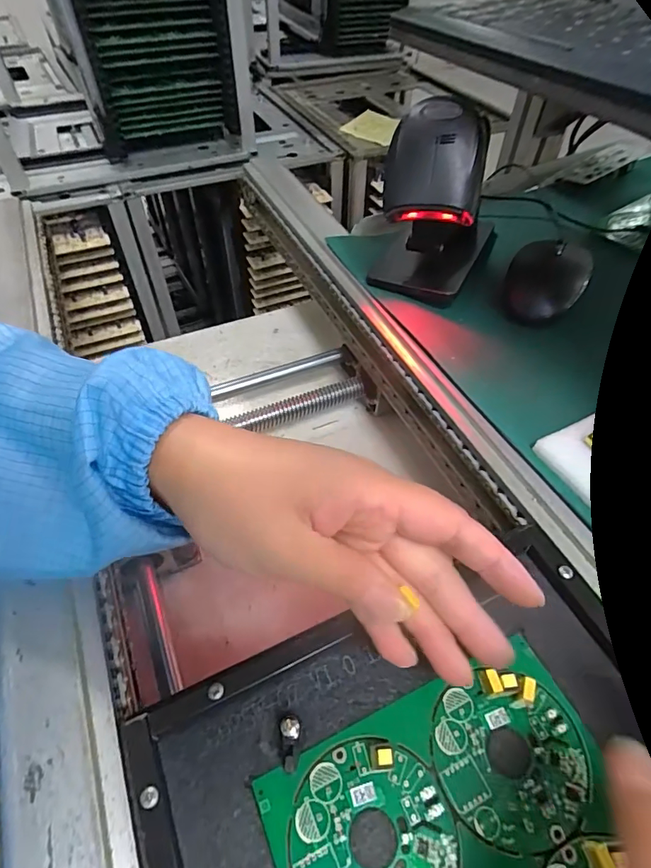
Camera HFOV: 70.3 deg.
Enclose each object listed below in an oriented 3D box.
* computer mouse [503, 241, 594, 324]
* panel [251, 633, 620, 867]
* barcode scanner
[{"bbox_3d":[0.185,-0.130,0.390,0.061,0.026,0.080,24,55,17],"label":"computer mouse"},{"bbox_3d":[0.064,0.175,0.177,0.142,0.015,0.141,-20,54,-16],"label":"panel"},{"bbox_3d":[0.090,-0.185,0.371,0.091,0.129,0.100,16,53,12],"label":"barcode scanner"}]

